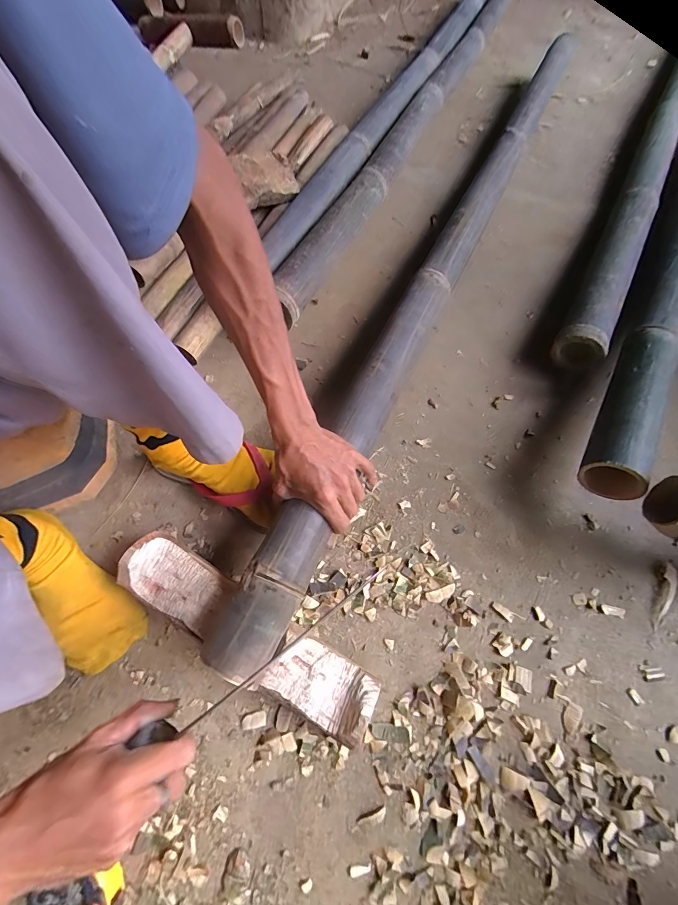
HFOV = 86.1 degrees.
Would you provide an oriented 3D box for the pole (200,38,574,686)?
[{"bbox_3d":[0.164,-0.299,0.539,0.060,0.068,1.055,24,69,11],"label":"pole"}]

